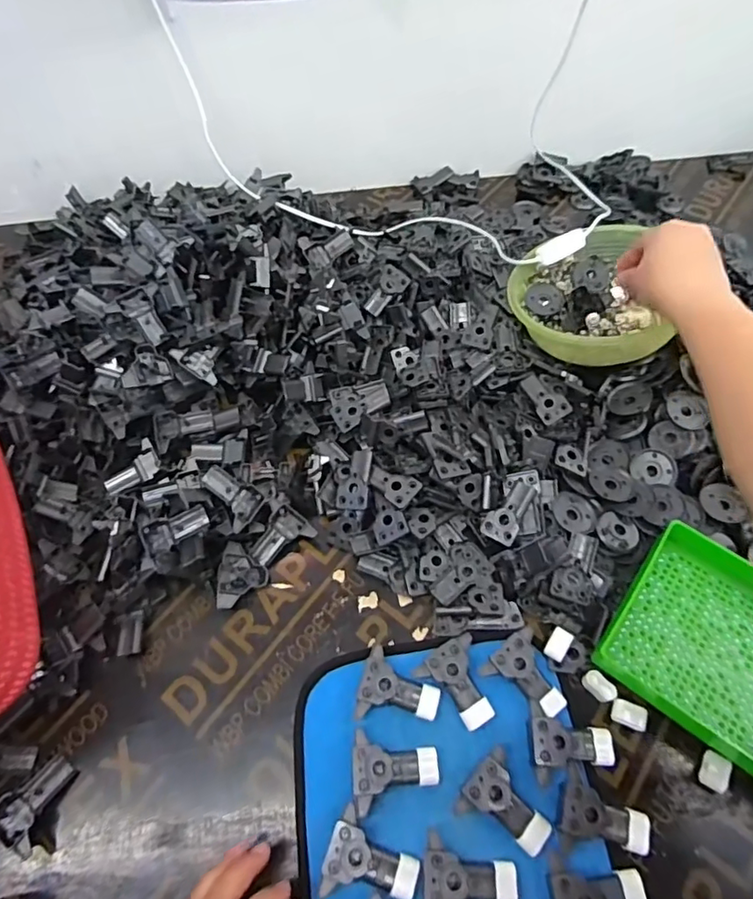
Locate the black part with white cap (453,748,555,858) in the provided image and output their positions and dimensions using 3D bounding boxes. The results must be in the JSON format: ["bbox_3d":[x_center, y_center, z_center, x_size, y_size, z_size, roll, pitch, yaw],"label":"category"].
[{"bbox_3d":[0.094,0.263,0.400,0.052,0.016,0.064,-35,64,-18],"label":"black part with white cap"}]

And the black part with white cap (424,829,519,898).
[{"bbox_3d":[0.066,0.298,0.379,0.064,0.014,0.052,0,59,2],"label":"black part with white cap"}]

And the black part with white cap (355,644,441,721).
[{"bbox_3d":[0.020,0.194,0.449,0.064,0.014,0.054,8,59,7],"label":"black part with white cap"}]

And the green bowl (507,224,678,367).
[{"bbox_3d":[0.226,-0.166,0.604,0.150,0.058,0.159,-1,59,1],"label":"green bowl"}]

